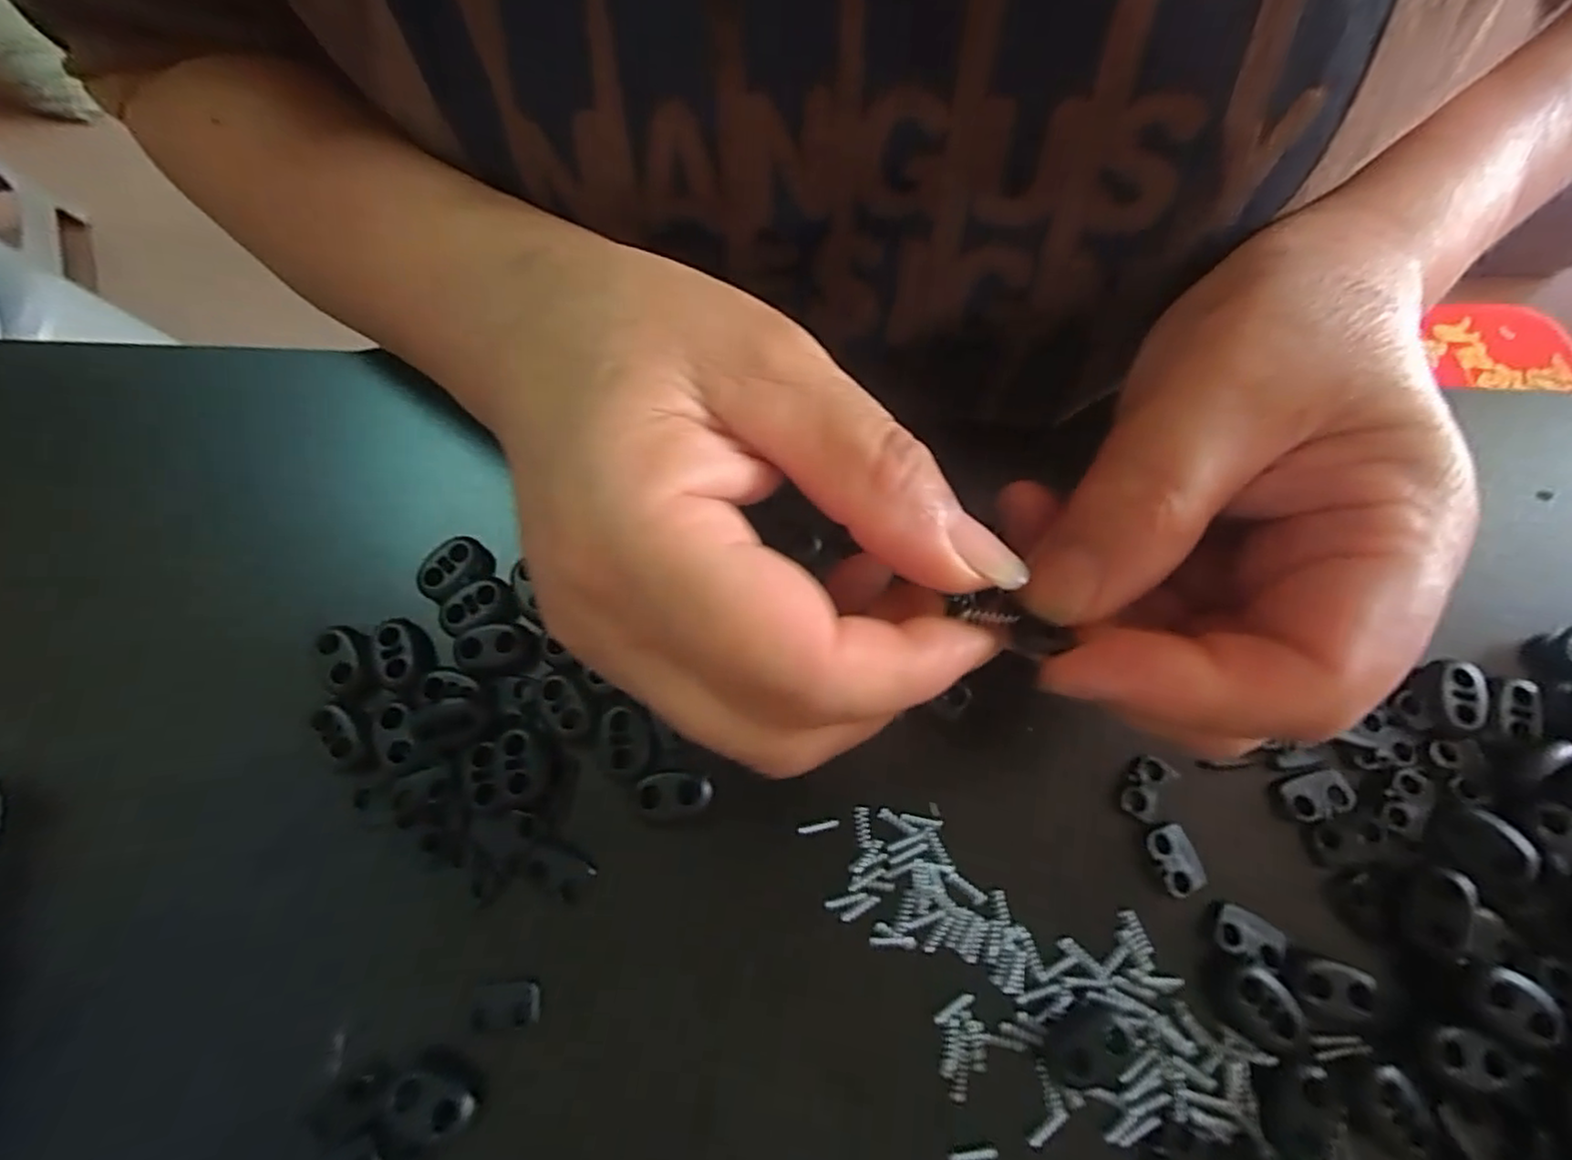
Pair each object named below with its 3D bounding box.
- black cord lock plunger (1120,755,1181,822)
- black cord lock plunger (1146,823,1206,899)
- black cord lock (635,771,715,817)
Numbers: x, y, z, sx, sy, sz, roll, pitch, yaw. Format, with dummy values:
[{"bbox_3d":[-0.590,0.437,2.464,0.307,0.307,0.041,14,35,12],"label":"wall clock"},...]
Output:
[{"bbox_3d":[0.102,0.058,0.188,0.011,0.005,0.018,38,77,12],"label":"black cord lock plunger"},{"bbox_3d":[0.106,0.076,0.181,0.012,0.004,0.017,-17,73,-4],"label":"black cord lock plunger"},{"bbox_3d":[-0.031,0.060,0.187,0.021,0.005,0.011,-7,70,0],"label":"black cord lock"}]

